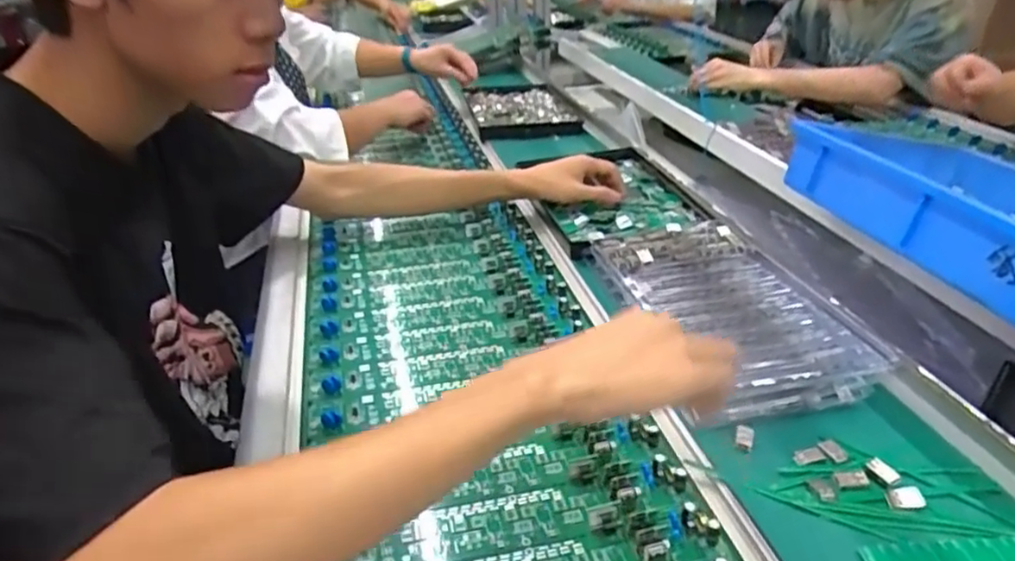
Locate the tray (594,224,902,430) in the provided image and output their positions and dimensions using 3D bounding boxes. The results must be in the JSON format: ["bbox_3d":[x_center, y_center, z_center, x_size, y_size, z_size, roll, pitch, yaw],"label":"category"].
[{"bbox_3d":[0.209,0.022,0.662,0.178,0.036,0.300,-5,30,-7],"label":"tray"}]

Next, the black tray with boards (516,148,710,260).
[{"bbox_3d":[0.140,-0.116,0.912,0.190,0.024,0.297,-6,30,-8],"label":"black tray with boards"}]

